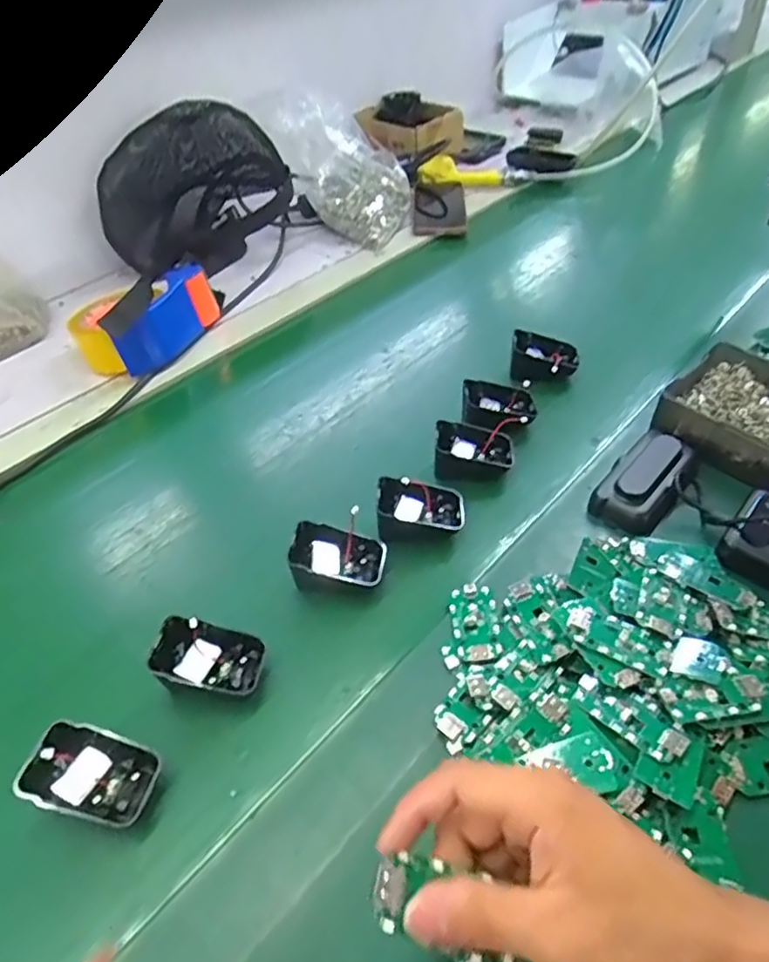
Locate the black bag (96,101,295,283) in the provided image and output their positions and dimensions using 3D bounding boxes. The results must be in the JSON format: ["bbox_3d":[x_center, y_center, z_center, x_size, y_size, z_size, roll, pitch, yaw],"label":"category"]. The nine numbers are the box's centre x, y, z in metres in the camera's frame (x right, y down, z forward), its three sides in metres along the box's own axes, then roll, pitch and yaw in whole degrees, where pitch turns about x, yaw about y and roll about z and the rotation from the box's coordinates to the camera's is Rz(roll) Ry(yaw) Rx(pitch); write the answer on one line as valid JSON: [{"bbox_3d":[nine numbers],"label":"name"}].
[{"bbox_3d":[-0.253,-0.384,0.832,0.231,0.168,0.122,-22,47,-16],"label":"black bag"}]

